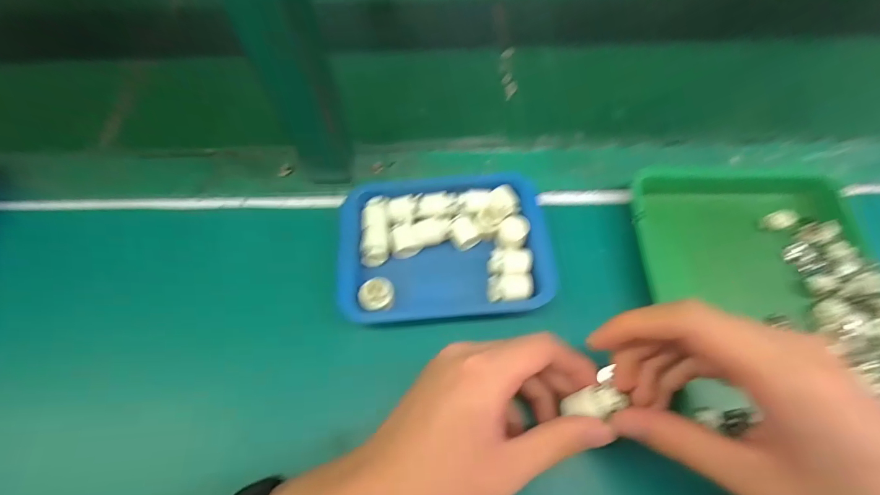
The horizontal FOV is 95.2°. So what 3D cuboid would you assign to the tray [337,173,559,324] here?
[{"bbox_3d":[0.003,-0.005,0.319,0.154,0.029,0.119,-5,62,0],"label":"tray"}]

